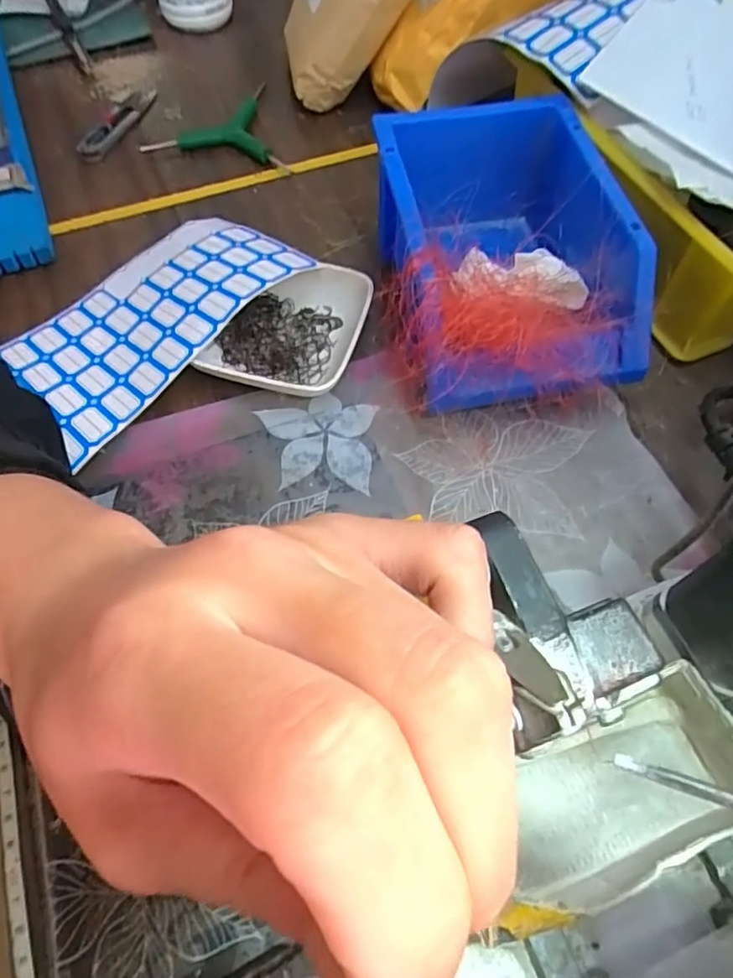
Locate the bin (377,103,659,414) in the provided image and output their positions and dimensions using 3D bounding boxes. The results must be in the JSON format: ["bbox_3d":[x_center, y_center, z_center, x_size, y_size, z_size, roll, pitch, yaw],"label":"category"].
[{"bbox_3d":[0.072,-0.132,0.345,0.132,0.081,0.190,-9,62,-4],"label":"bin"}]

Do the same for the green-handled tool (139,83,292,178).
[{"bbox_3d":[-0.122,-0.276,0.463,0.104,0.017,0.091,-14,62,-7],"label":"green-handled tool"}]

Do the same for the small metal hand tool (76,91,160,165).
[{"bbox_3d":[-0.203,-0.298,0.477,0.026,0.010,0.099,12,62,7],"label":"small metal hand tool"}]

